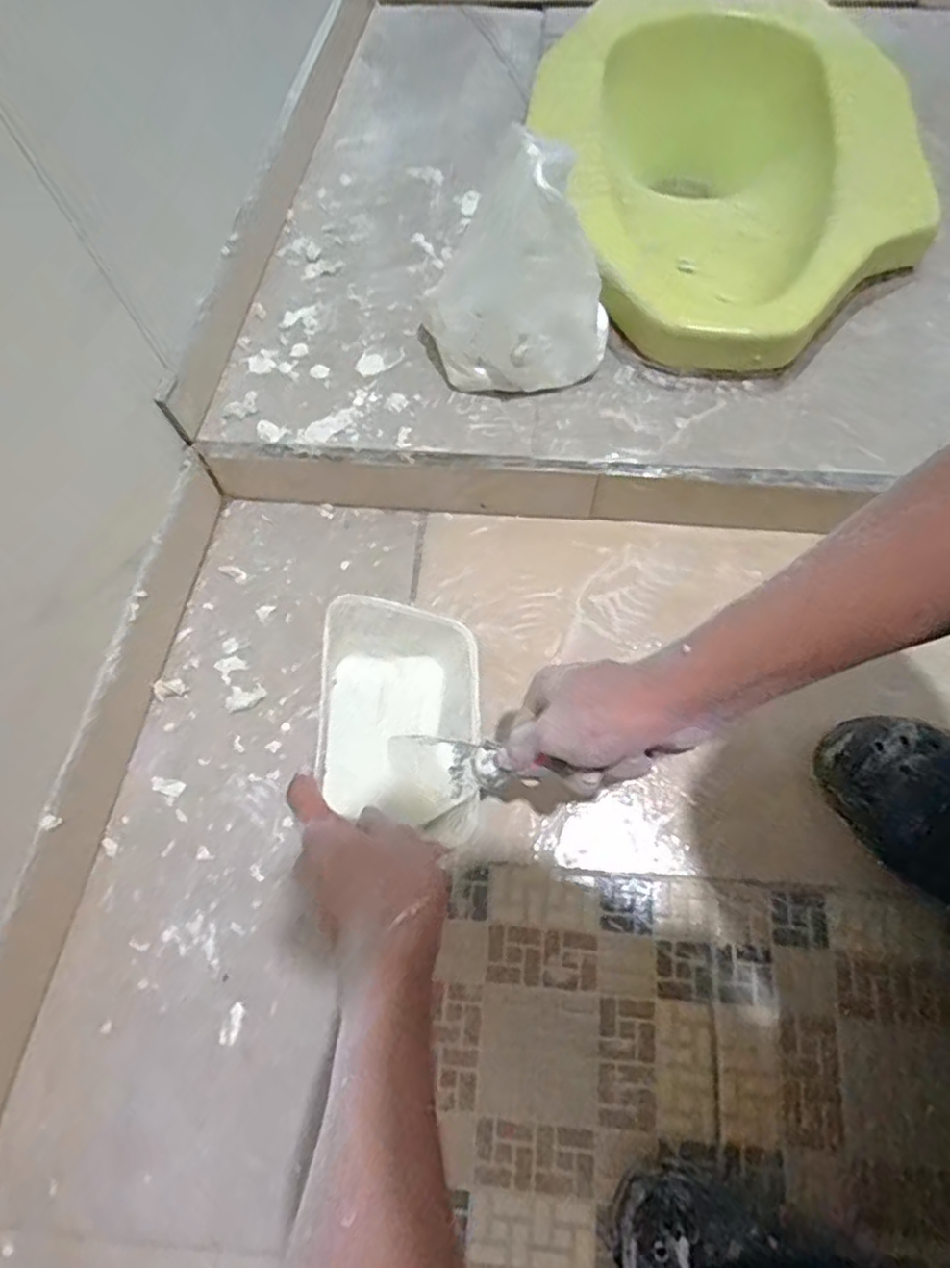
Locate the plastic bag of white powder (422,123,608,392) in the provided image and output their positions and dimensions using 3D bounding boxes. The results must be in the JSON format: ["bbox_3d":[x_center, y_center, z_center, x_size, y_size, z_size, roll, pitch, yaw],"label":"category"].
[{"bbox_3d":[0.034,-0.263,0.518,0.140,0.201,0.074,-8,70,0],"label":"plastic bag of white powder"}]

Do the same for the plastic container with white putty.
[{"bbox_3d":[-0.060,0.063,0.537,0.127,0.067,0.174,0,73,2],"label":"plastic container with white putty"}]

